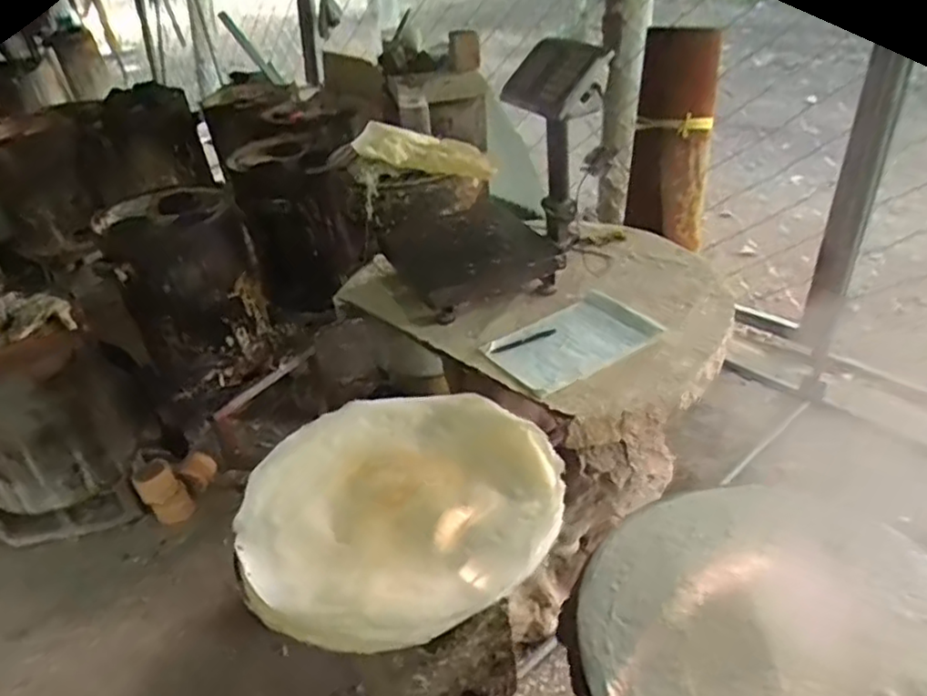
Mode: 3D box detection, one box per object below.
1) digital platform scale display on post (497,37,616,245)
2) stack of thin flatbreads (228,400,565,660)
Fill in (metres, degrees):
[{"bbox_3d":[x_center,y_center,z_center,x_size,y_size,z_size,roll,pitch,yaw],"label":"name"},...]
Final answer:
[{"bbox_3d":[0.204,-0.458,1.514,0.195,0.464,0.327,-4,34,3],"label":"digital platform scale display on post"},{"bbox_3d":[-0.081,0.191,0.840,0.370,0.047,0.394,26,45,38],"label":"stack of thin flatbreads"}]

